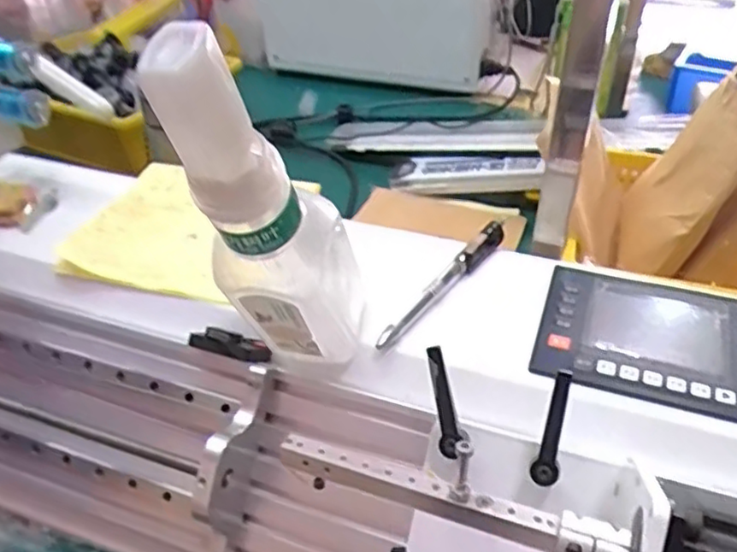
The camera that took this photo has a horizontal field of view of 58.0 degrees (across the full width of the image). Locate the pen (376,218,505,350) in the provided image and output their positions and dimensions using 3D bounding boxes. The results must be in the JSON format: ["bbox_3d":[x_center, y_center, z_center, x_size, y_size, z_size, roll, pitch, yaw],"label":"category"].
[{"bbox_3d":[0.051,0.001,0.418,0.011,0.013,0.139,25,46,29],"label":"pen"}]

